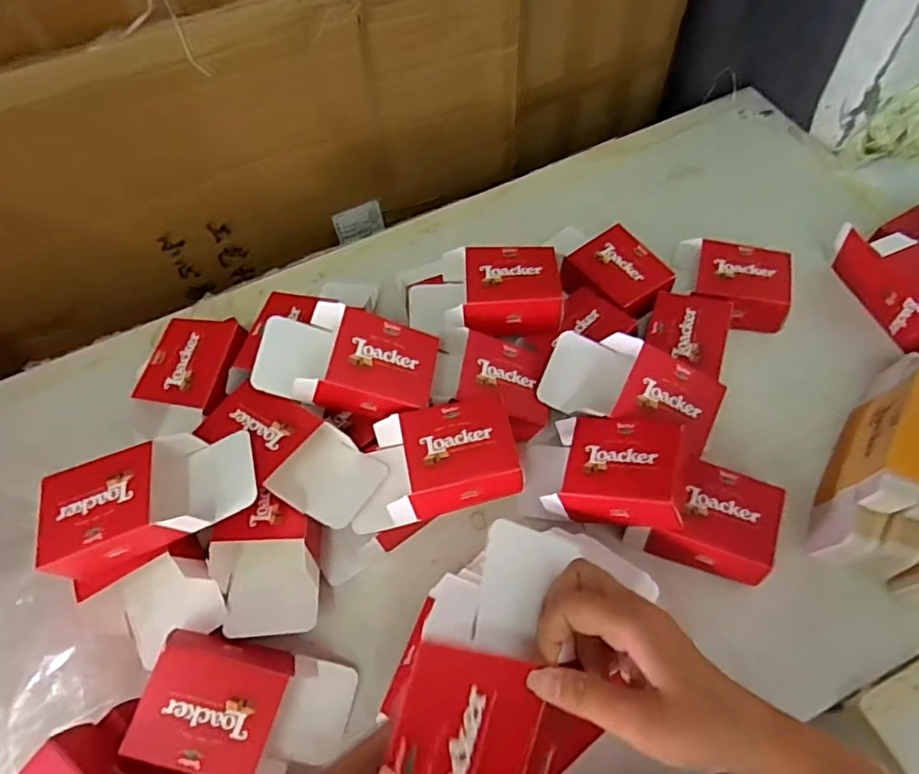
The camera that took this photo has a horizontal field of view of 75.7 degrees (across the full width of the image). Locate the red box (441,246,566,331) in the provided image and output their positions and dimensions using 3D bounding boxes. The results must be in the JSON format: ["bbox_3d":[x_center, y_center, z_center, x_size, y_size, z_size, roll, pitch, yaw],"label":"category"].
[{"bbox_3d":[0.046,-0.106,0.646,0.123,0.051,0.095,-4,61,2],"label":"red box"}]

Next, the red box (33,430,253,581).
[{"bbox_3d":[-0.258,0.090,0.497,0.164,0.053,0.087,-21,61,-7],"label":"red box"}]

